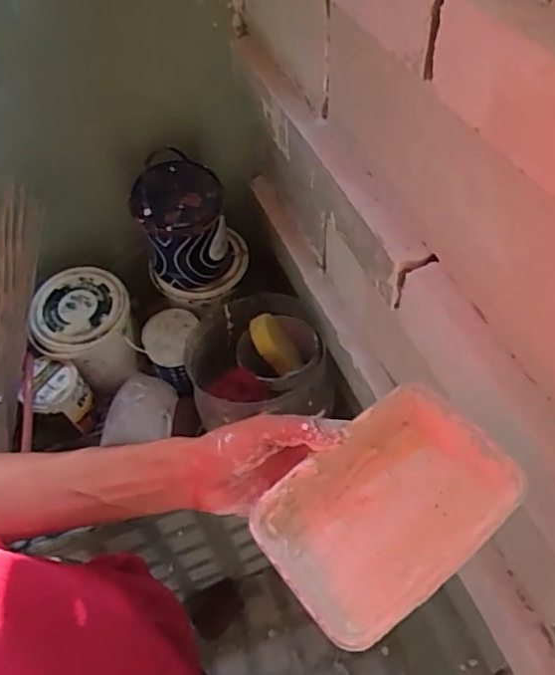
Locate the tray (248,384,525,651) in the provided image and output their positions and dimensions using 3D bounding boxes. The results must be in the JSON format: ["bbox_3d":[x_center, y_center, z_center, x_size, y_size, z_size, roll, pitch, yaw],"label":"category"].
[{"bbox_3d":[0.077,0.118,0.420,0.175,0.046,0.113,-34,56,-20],"label":"tray"}]

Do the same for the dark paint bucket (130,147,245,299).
[{"bbox_3d":[-0.154,-0.183,1.055,0.171,0.218,0.138,-5,51,3],"label":"dark paint bucket"}]

